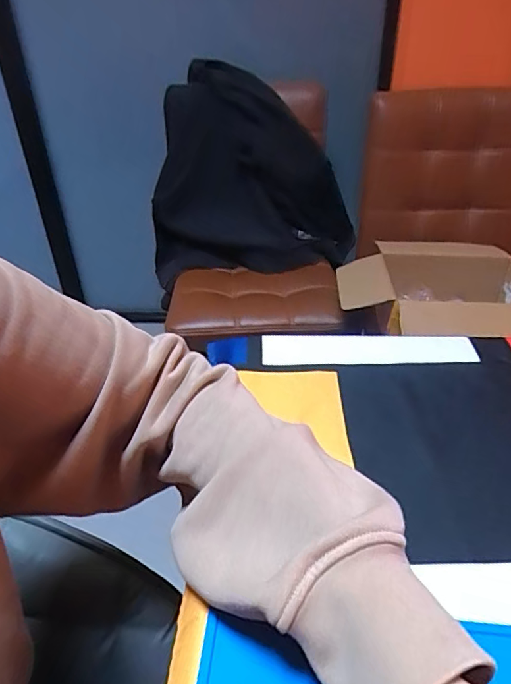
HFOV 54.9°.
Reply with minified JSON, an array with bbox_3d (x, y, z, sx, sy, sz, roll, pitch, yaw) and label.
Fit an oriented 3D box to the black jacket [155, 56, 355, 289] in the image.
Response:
[{"bbox_3d":[-0.014,-0.407,1.236,0.511,0.427,0.223,4,36,7],"label":"black jacket"}]

